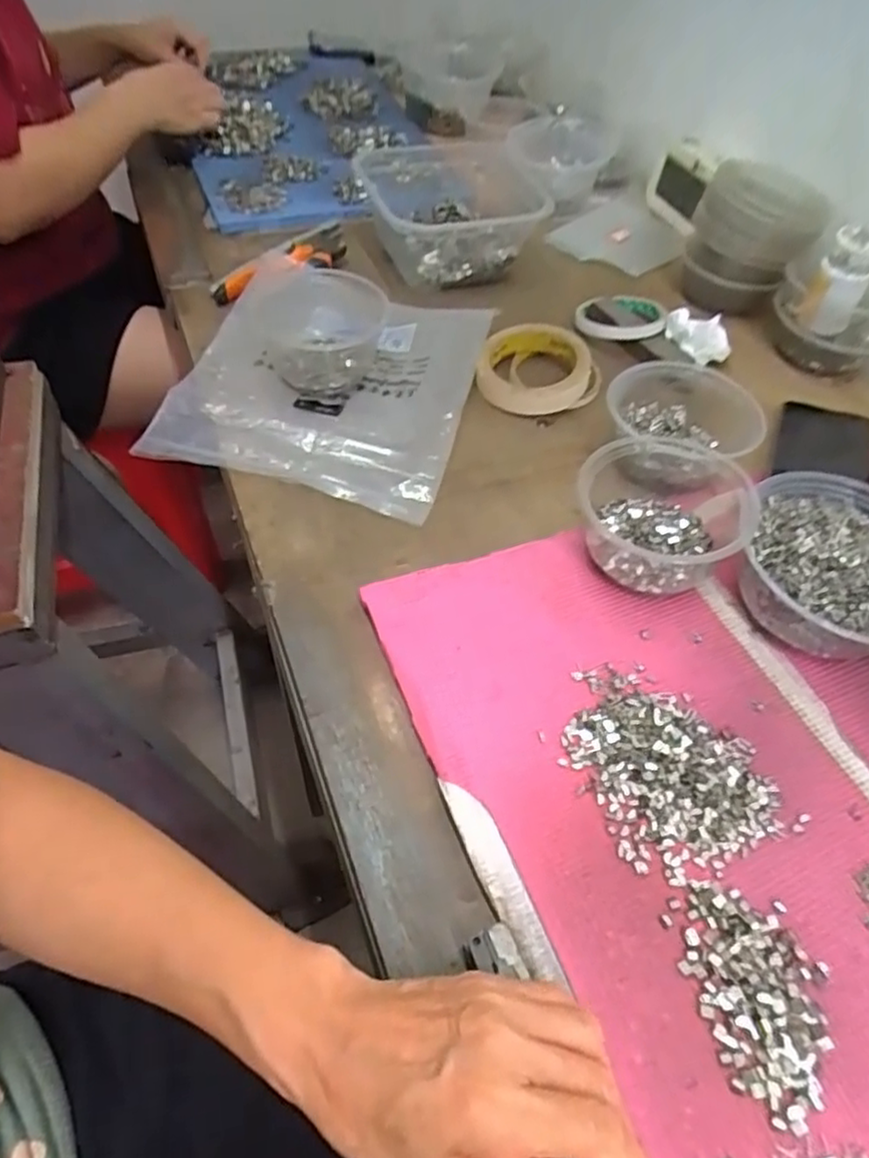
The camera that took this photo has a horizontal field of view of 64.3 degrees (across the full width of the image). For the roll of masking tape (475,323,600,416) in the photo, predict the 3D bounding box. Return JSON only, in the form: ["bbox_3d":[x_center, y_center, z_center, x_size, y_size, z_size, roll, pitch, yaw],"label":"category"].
[{"bbox_3d":[0.085,-0.189,0.616,0.100,0.029,0.100,3,53,-3],"label":"roll of masking tape"}]

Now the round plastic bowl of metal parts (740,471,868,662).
[{"bbox_3d":[0.267,-0.008,0.457,0.123,0.060,0.135,3,53,-3],"label":"round plastic bowl of metal parts"}]

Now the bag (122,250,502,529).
[{"bbox_3d":[-0.092,-0.186,0.591,0.237,0.047,0.260,14,53,5],"label":"bag"}]

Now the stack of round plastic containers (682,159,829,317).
[{"bbox_3d":[0.319,-0.339,0.700,0.114,0.132,0.124,24,54,13],"label":"stack of round plastic containers"}]

